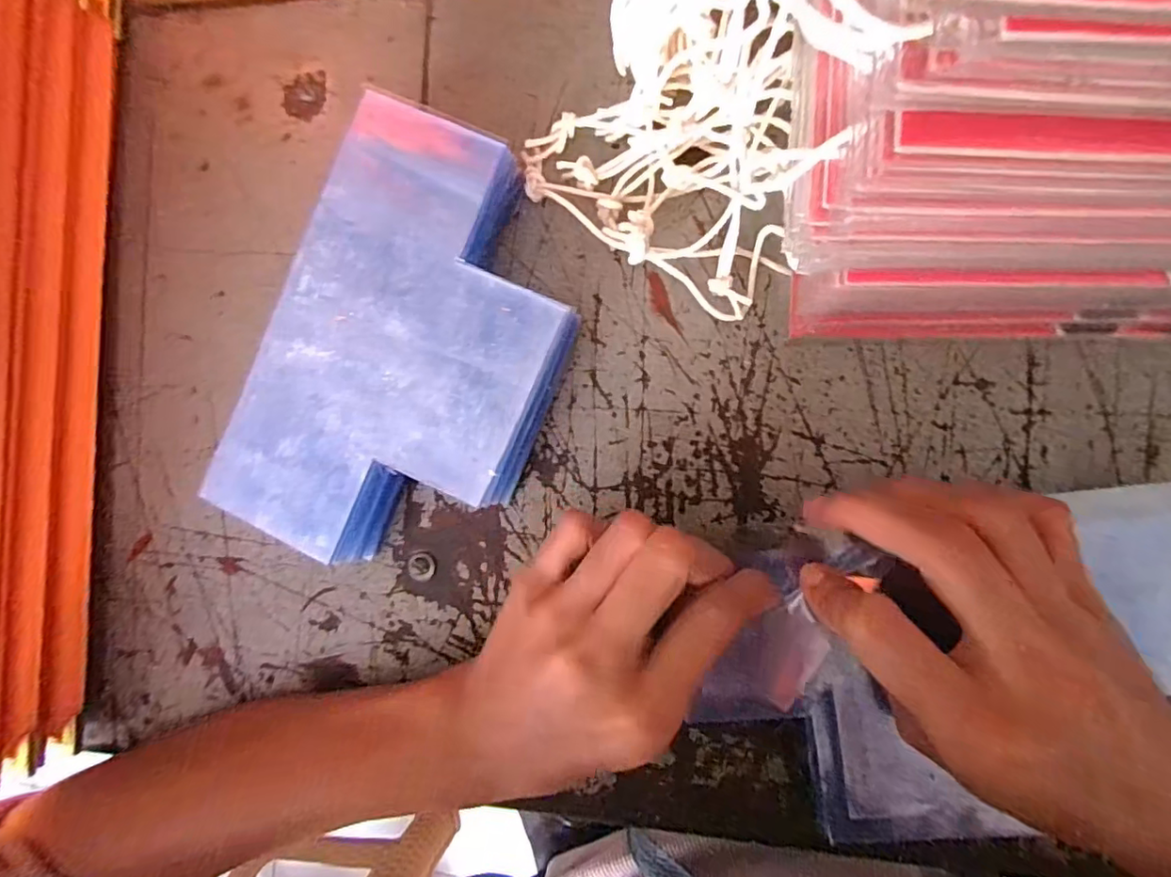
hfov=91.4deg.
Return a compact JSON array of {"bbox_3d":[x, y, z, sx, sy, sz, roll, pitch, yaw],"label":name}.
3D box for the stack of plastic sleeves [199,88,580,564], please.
[{"bbox_3d":[-0.066,-0.033,0.227,0.110,0.033,0.167,23,92,8],"label":"stack of plastic sleeves"}]

